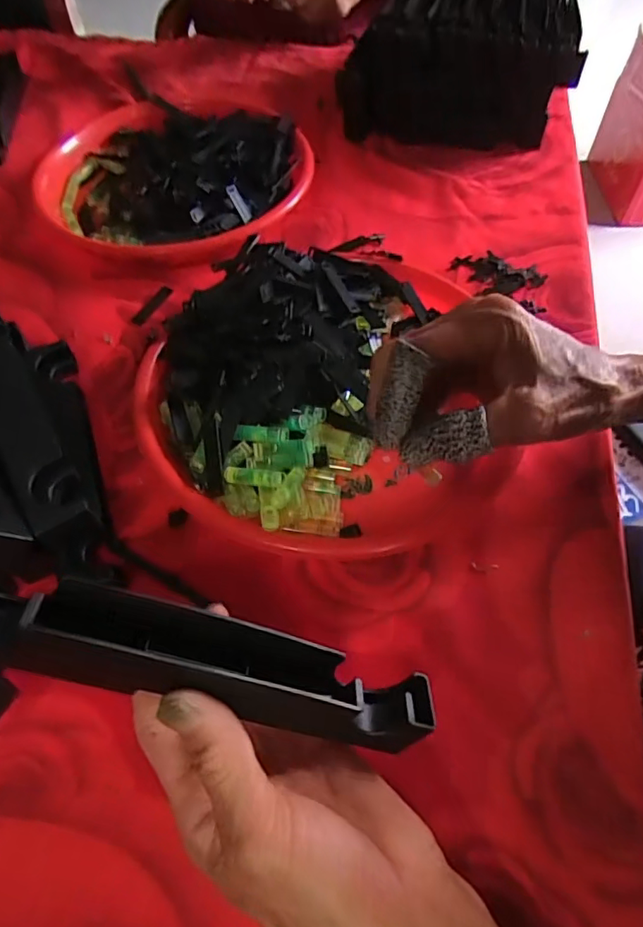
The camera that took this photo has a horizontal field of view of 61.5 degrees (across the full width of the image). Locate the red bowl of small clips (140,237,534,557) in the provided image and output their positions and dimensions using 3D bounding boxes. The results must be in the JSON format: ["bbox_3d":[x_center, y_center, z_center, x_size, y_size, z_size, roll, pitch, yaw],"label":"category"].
[{"bbox_3d":[0.001,-0.055,0.357,0.232,0.053,0.240,-13,59,-6],"label":"red bowl of small clips"}]

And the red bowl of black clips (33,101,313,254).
[{"bbox_3d":[-0.144,-0.256,0.493,0.242,0.041,0.204,16,61,11],"label":"red bowl of black clips"}]

